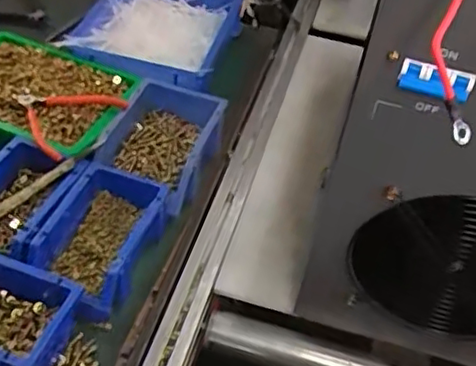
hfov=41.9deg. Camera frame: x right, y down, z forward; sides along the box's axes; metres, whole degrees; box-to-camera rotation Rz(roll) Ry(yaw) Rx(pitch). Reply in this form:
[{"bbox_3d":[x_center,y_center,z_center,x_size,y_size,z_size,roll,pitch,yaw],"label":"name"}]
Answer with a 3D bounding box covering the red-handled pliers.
[{"bbox_3d":[-0.226,-0.092,0.791,0.126,0.024,0.123,33,51,23],"label":"red-handled pliers"}]

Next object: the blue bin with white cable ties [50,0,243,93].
[{"bbox_3d":[-0.130,-0.235,0.979,0.220,0.089,0.287,12,46,5],"label":"blue bin with white cable ties"}]

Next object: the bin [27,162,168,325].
[{"bbox_3d":[-0.157,0.062,0.695,0.117,0.058,0.167,18,47,10],"label":"bin"}]

